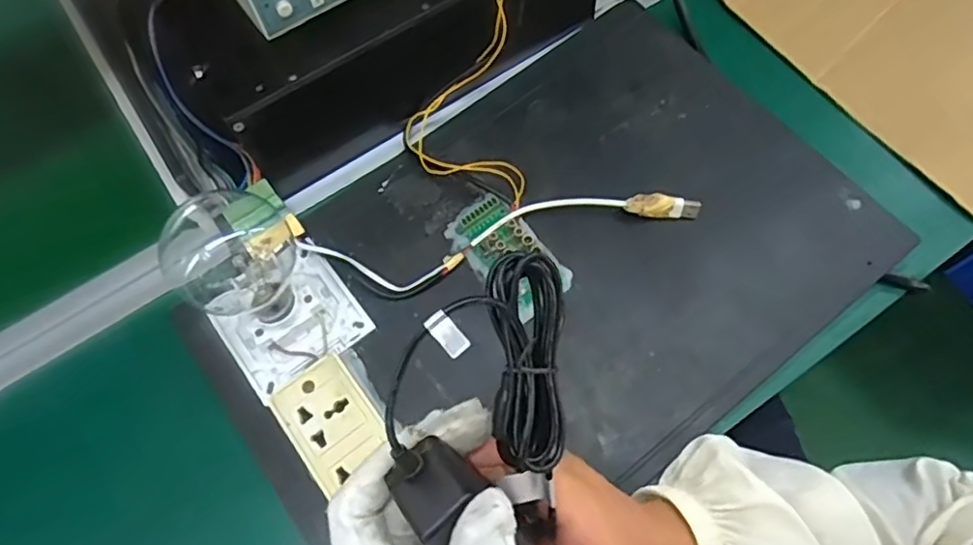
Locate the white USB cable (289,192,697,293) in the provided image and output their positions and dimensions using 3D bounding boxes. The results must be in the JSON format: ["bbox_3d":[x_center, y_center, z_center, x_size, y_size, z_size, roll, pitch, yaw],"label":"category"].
[{"bbox_3d":[0.014,-0.025,0.440,0.271,0.016,0.044,-11,69,-2],"label":"white USB cable"}]

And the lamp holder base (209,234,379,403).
[{"bbox_3d":[-0.134,0.030,0.420,0.087,0.028,0.077,-35,72,-10],"label":"lamp holder base"}]

